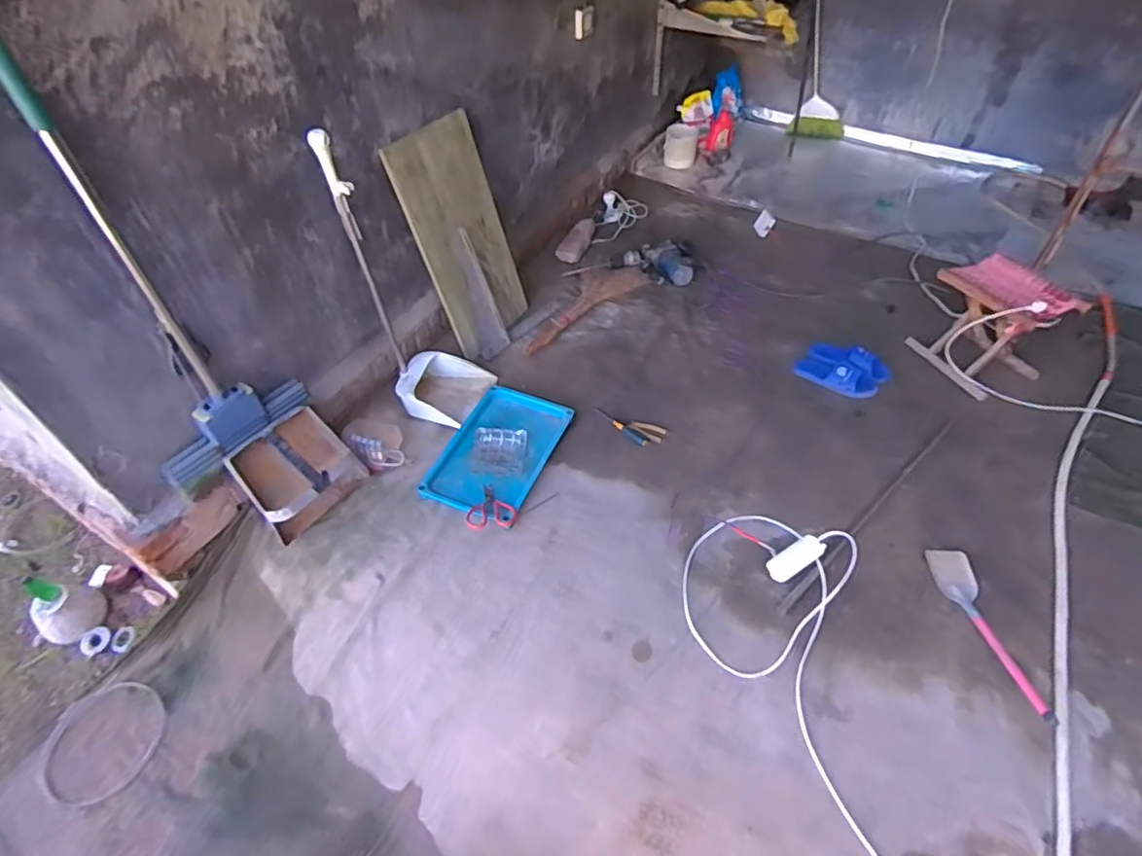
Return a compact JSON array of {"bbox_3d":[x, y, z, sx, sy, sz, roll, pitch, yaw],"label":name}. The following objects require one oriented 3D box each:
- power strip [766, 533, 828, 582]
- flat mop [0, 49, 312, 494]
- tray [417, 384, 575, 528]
[{"bbox_3d":[0.545,0.318,1.441,0.151,0.035,0.064,-26,53,-18],"label":"power strip"},{"bbox_3d":[-0.891,-0.387,1.090,0.370,1.312,0.100,-34,56,-26],"label":"flat mop"},{"bbox_3d":[-0.205,0.058,1.723,0.293,0.031,0.451,17,52,17],"label":"tray"}]

